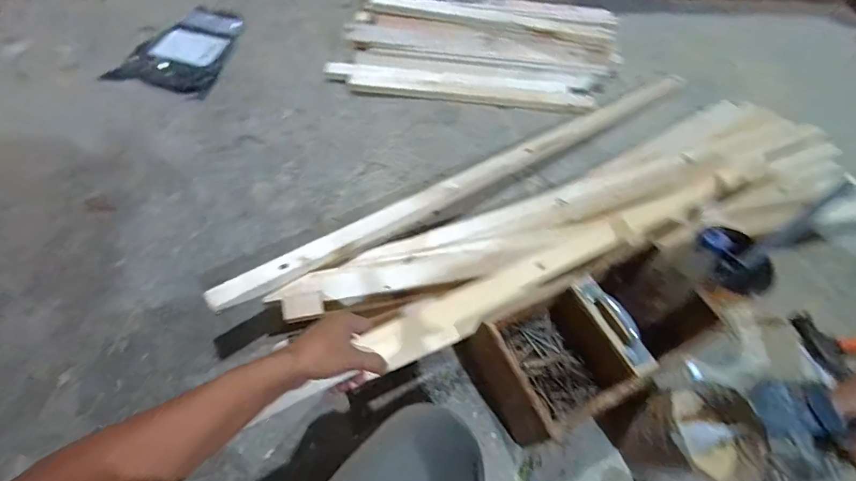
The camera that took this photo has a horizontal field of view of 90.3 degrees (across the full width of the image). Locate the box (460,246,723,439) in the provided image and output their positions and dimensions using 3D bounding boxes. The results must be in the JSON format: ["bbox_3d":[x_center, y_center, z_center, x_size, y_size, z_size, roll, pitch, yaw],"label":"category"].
[{"bbox_3d":[0.179,0.173,0.609,0.196,0.138,0.160,-19,59,-16],"label":"box"}]

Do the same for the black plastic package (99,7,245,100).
[{"bbox_3d":[-0.588,-0.451,1.000,0.217,0.034,0.271,7,58,1],"label":"black plastic package"}]

